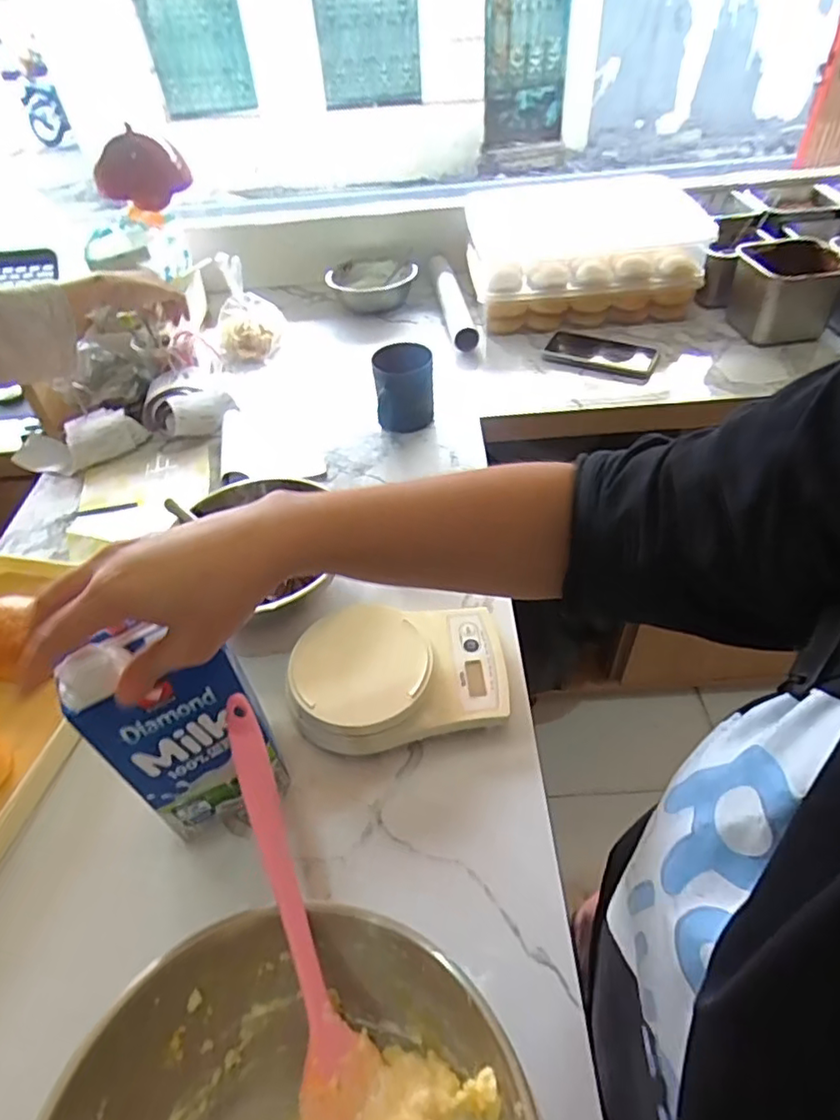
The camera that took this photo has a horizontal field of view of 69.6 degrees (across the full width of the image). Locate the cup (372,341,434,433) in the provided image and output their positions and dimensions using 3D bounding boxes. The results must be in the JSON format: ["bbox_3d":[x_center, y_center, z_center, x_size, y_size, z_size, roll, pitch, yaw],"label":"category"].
[{"bbox_3d":[-0.021,-0.227,0.807,0.073,0.099,0.074,-2,46,2],"label":"cup"}]

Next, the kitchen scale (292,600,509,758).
[{"bbox_3d":[-0.018,0.099,0.531,0.186,0.046,0.130,-6,46,-1],"label":"kitchen scale"}]

